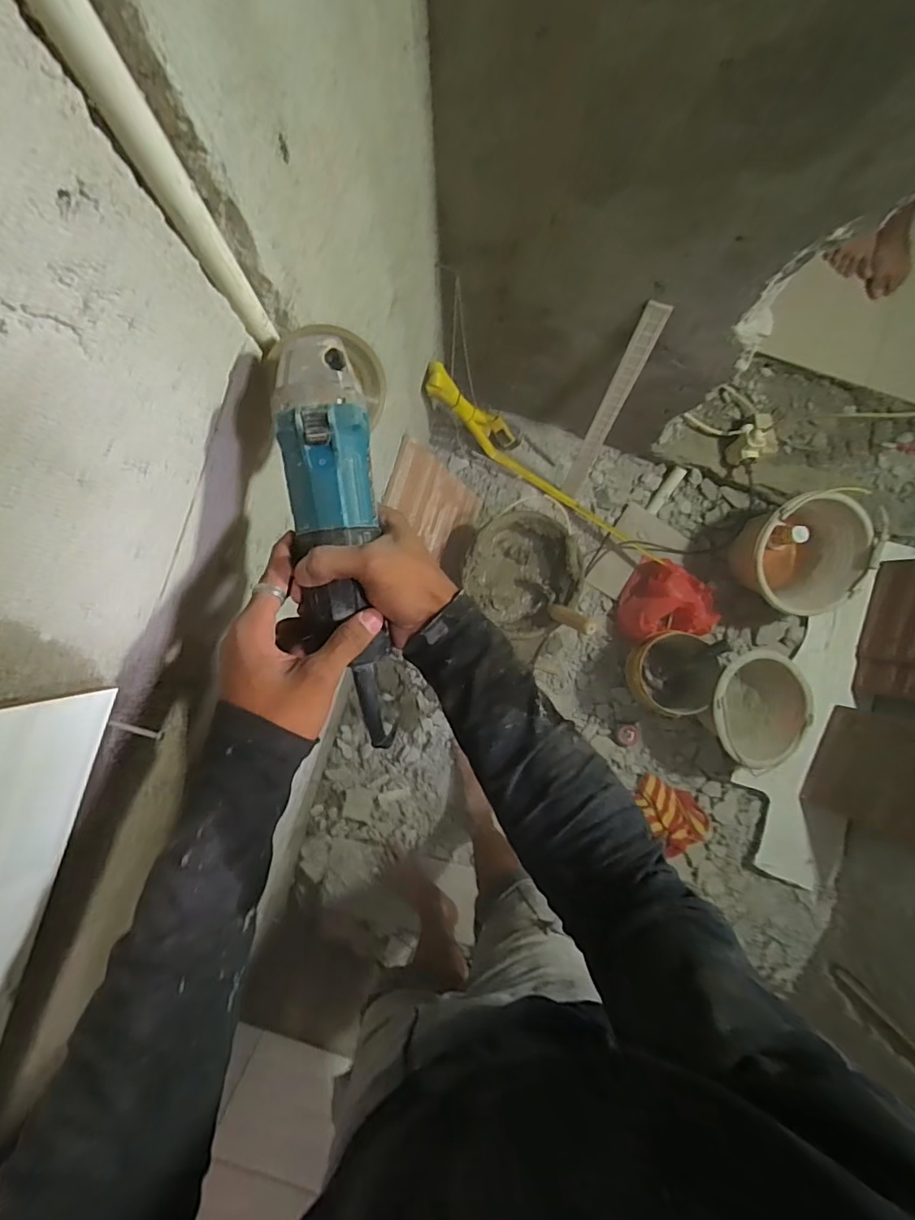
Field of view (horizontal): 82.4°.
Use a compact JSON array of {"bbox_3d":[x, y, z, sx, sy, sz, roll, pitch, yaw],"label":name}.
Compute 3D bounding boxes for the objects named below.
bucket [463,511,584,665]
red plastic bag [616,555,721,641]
[{"bbox_3d":[0.151,-0.073,1.253,0.265,0.214,0.280,0,89,1],"label":"bucket"},{"bbox_3d":[0.524,-0.012,1.300,0.199,0.158,0.215,16,89,1],"label":"red plastic bag"}]

